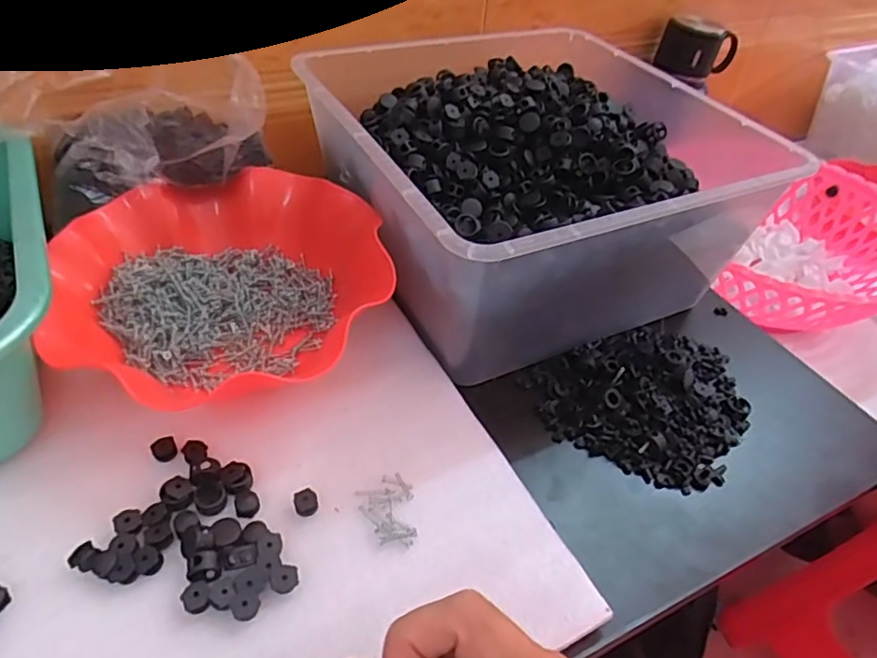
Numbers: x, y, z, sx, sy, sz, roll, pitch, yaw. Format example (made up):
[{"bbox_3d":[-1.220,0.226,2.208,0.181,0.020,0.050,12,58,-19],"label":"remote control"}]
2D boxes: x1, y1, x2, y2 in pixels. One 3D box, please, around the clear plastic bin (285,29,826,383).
[{"bbox_3d":[0.070,-0.121,0.499,0.292,0.129,0.296,-16,48,-22],"label":"clear plastic bin"}]

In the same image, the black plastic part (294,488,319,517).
[{"bbox_3d":[-0.075,0.098,0.344,0.013,0.008,0.013,4,44,-4],"label":"black plastic part"}]

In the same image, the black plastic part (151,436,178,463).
[{"bbox_3d":[-0.163,0.072,0.361,0.013,0.007,0.014,4,44,-4],"label":"black plastic part"}]

